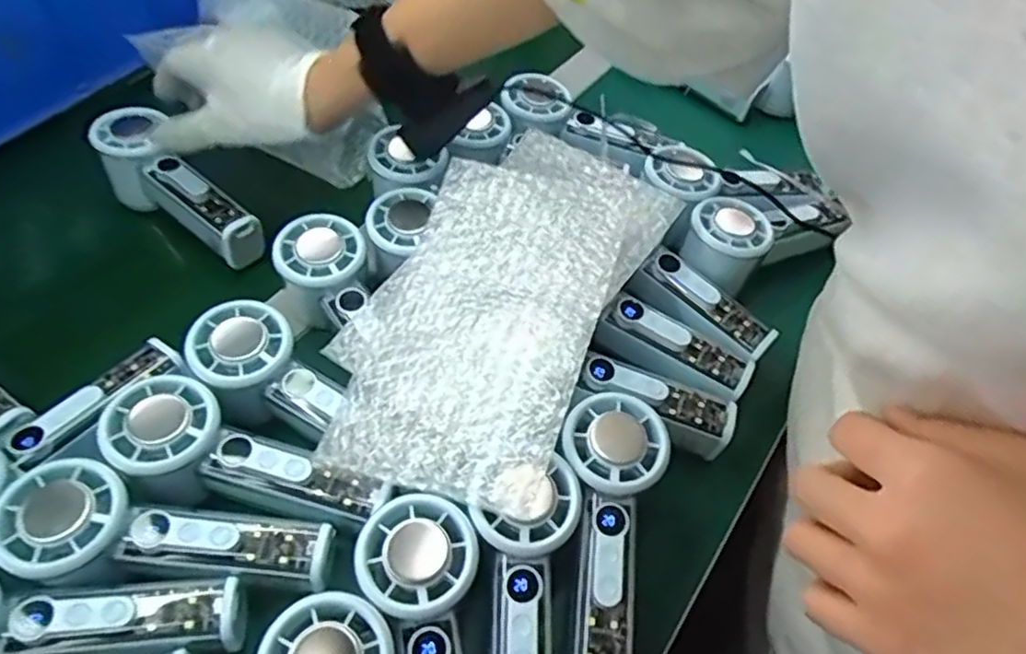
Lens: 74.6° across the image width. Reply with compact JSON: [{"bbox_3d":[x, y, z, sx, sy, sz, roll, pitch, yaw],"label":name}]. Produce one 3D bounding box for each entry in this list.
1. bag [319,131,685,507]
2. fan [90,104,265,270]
[{"bbox_3d":[-0.010,-0.020,0.404,0.142,0.040,0.249,24,55,12],"label":"bag"},{"bbox_3d":[-0.243,-0.101,0.504,0.154,0.056,0.055,37,59,13],"label":"fan"}]

